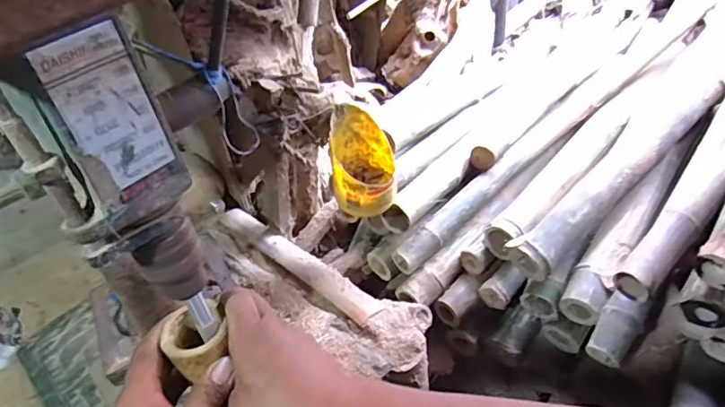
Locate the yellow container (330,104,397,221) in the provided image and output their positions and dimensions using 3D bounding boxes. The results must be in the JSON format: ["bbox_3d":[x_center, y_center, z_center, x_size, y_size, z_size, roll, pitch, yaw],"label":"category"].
[{"bbox_3d":[-0.001,-0.061,0.774,0.089,0.138,0.097,-8,39,2],"label":"yellow container"}]

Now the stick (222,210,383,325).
[{"bbox_3d":[-0.106,0.093,0.858,0.051,0.035,0.373,-35,46,-28],"label":"stick"}]

